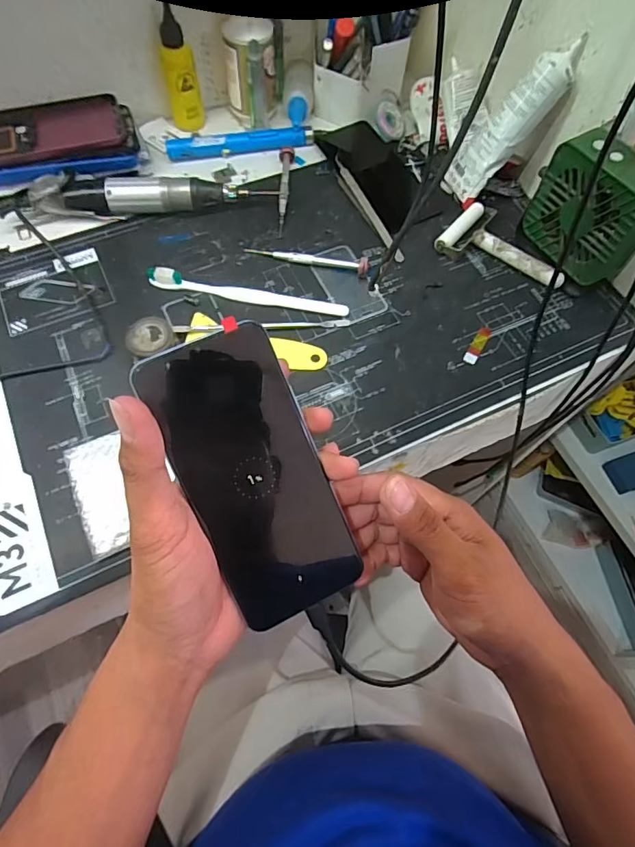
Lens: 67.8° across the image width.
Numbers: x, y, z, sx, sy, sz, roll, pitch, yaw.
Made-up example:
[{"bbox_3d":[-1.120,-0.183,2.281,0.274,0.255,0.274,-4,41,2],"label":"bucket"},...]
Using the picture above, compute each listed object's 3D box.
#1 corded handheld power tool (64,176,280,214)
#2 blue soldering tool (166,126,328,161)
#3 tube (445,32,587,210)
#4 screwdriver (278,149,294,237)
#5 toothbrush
[{"bbox_3d":[-0.145,-0.227,0.478,0.195,0.031,0.029,-3,65,-3],"label":"corded handheld power tool"},{"bbox_3d":[-0.080,-0.315,0.529,0.170,0.020,0.020,-8,65,-5],"label":"blue soldering tool"},{"bbox_3d":[0.184,-0.284,0.455,0.030,0.147,0.038,2,61,-32],"label":"tube"},{"bbox_3d":[-0.034,-0.249,0.503,0.016,0.009,0.126,1,65,-1],"label":"screwdriver"},{"bbox_3d":[-0.063,-0.123,0.439,0.182,0.017,0.019,9,65,2],"label":"toothbrush"}]

